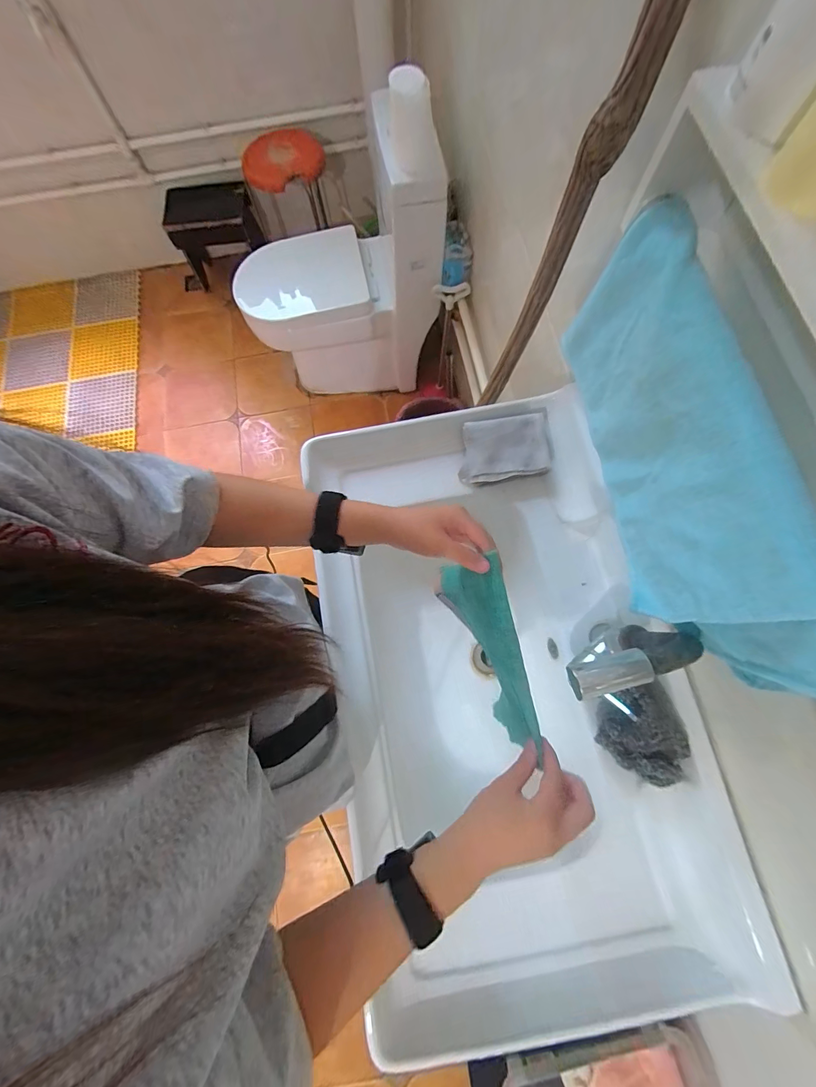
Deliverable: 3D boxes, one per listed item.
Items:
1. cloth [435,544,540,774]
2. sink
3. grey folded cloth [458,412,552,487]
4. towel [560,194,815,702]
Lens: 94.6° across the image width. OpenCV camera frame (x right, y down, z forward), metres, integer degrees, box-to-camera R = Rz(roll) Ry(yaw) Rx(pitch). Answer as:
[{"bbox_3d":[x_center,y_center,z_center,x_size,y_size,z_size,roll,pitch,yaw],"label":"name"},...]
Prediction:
[{"bbox_3d":[0.097,0.115,0.442,0.049,0.154,0.203,-21,74,-5],"label":"cloth"},{"bbox_3d":[0.126,0.193,0.593,0.472,0.170,0.807,-12,74,-2],"label":"sink"},{"bbox_3d":[0.156,-0.155,0.623,0.142,0.020,0.101,-9,86,3],"label":"grey folded cloth"},{"bbox_3d":[0.238,-0.073,0.330,0.044,0.170,0.388,-9,75,-1],"label":"towel"}]

